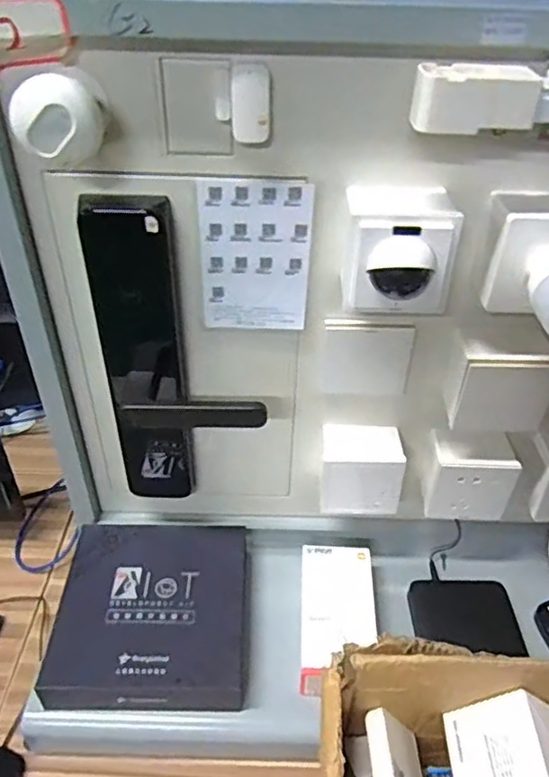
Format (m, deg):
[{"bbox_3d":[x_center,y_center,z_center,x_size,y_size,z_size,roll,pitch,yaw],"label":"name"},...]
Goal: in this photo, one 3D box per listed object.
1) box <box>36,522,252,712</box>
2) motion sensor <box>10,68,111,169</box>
[{"bbox_3d":[-0.132,0.244,0.665,0.204,0.039,0.205,1,39,-1],"label":"box"},{"bbox_3d":[-0.157,-0.203,0.442,0.064,0.054,0.063,-4,40,-7],"label":"motion sensor"}]

